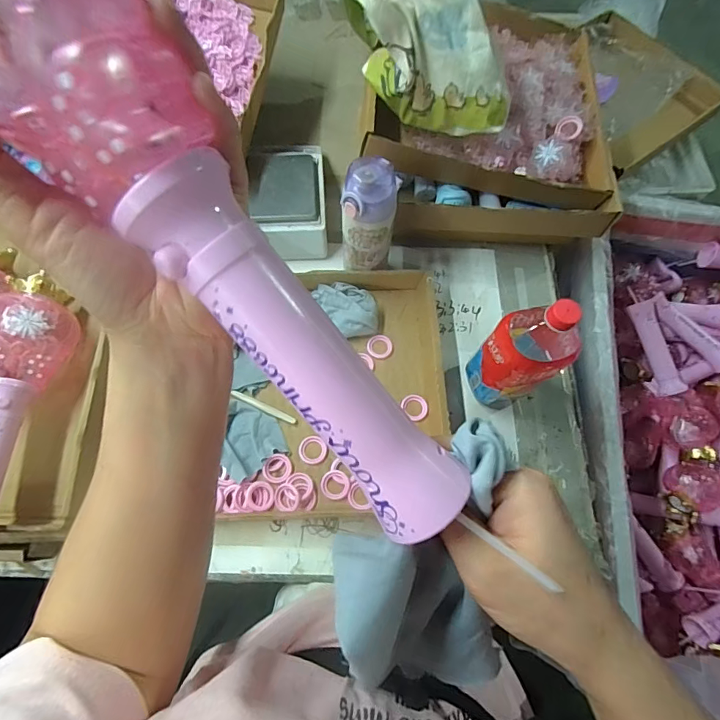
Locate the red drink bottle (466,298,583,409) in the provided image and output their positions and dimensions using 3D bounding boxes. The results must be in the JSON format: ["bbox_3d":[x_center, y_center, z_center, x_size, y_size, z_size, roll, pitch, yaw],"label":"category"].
[{"bbox_3d":[0.208,-0.008,0.554,0.100,0.224,0.084,-34,74,-14],"label":"red drink bottle"}]

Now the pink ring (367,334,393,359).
[{"bbox_3d":[0.029,-0.020,0.656,0.037,0.007,0.036,1,69,-2],"label":"pink ring"}]

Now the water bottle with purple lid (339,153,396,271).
[{"bbox_3d":[0.011,-0.183,0.598,0.066,0.180,0.069,1,69,-2],"label":"water bottle with purple lid"}]

